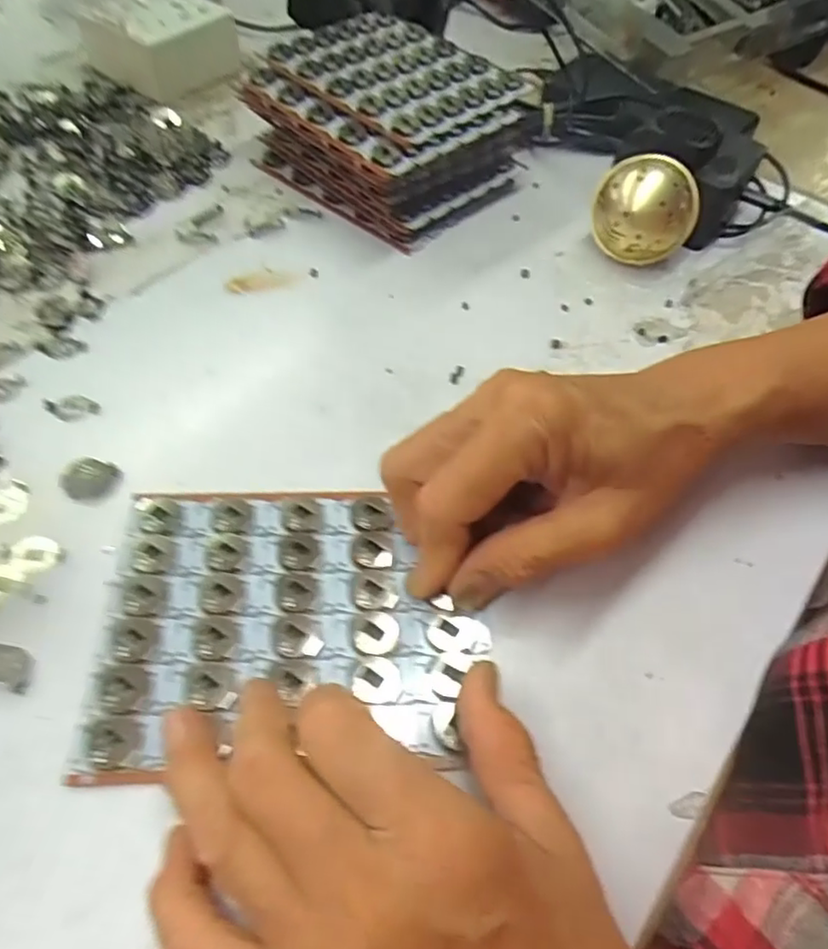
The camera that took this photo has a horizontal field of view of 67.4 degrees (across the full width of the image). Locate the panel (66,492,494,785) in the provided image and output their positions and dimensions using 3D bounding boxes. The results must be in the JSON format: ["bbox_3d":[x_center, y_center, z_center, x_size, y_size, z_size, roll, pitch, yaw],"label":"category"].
[{"bbox_3d":[-0.047,0.055,0.246,0.142,0.005,0.112,0,56,-5],"label":"panel"}]

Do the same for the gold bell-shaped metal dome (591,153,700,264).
[{"bbox_3d":[0.139,-0.158,0.381,0.060,0.055,0.047,25,57,12],"label":"gold bell-shaped metal dome"}]

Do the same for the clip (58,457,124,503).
[{"bbox_3d":[-0.145,0.002,0.277,0.024,0.005,0.021,-3,56,-7],"label":"clip"}]

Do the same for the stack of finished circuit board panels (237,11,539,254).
[{"bbox_3d":[-0.018,-0.231,0.414,0.133,0.065,0.149,-38,66,-26],"label":"stack of finished circuit board panels"}]

